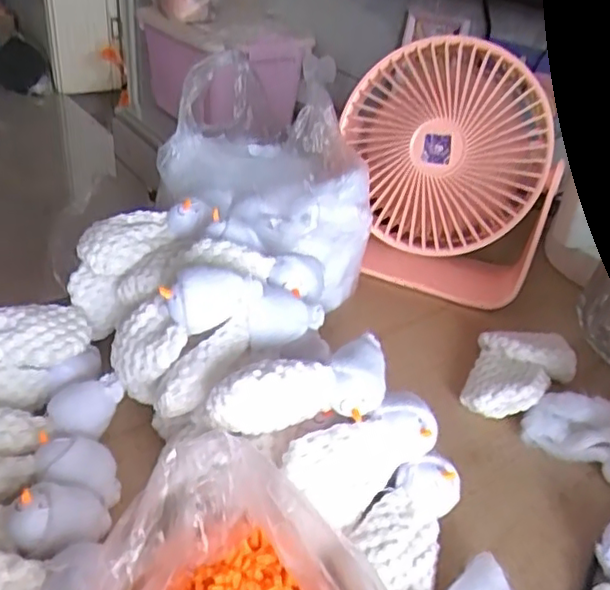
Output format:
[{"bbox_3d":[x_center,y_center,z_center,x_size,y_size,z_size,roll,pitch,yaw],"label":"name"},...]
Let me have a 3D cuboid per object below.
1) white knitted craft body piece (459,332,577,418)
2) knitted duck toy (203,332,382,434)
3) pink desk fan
[{"bbox_3d":[0.136,0.049,0.404,0.060,0.022,0.085,17,36,17],"label":"white knitted craft body piece"},{"bbox_3d":[0.002,0.043,0.288,0.085,0.034,0.028,-13,38,-26],"label":"knitted duck toy"},{"bbox_3d":[0.100,-0.079,0.460,0.155,0.169,0.066,14,35,12],"label":"pink desk fan"}]

